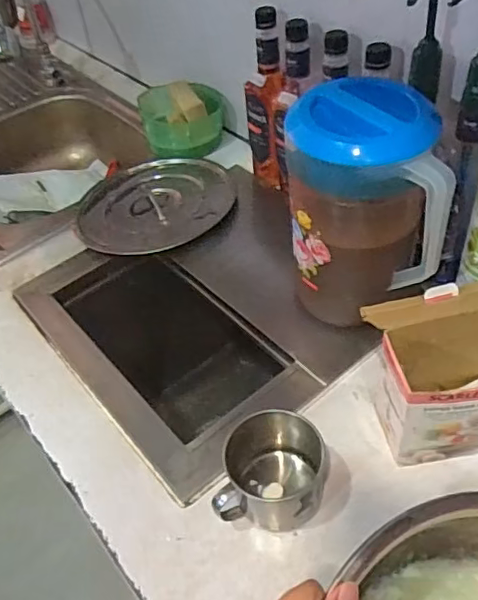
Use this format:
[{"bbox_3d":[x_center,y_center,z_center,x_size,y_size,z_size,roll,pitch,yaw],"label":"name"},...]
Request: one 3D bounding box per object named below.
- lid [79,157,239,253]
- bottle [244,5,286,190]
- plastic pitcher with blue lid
[{"bbox_3d":[-0.140,-0.160,0.931,0.251,0.037,0.251,-4,47,4],"label":"lid"},{"bbox_3d":[0.045,-0.302,0.874,0.068,0.258,0.053,31,58,30],"label":"bottle"},{"bbox_3d":[0.135,-0.084,0.639,0.155,0.268,0.144,1,47,8],"label":"plastic pitcher with blue lid"}]

